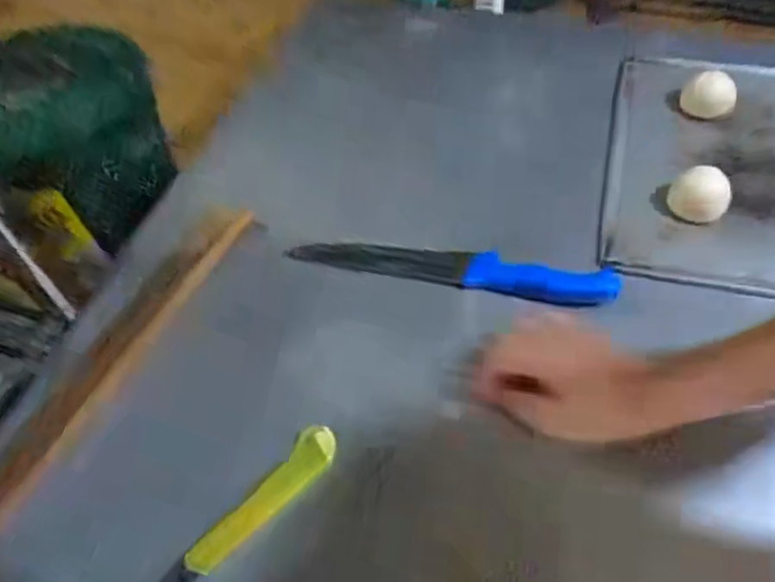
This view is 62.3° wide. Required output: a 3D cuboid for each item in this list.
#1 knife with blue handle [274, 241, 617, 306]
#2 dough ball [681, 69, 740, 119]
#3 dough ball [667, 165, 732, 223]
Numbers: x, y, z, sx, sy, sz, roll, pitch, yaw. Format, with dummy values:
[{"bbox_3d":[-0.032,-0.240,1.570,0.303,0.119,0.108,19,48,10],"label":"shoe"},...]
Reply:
[{"bbox_3d":[0.060,-0.020,0.596,0.294,0.025,0.043,6,53,11],"label":"knife with blue handle"},{"bbox_3d":[0.347,-0.212,0.692,0.053,0.033,0.044,21,57,21],"label":"dough ball"},{"bbox_3d":[0.298,-0.092,0.611,0.053,0.038,0.047,25,59,24],"label":"dough ball"}]

